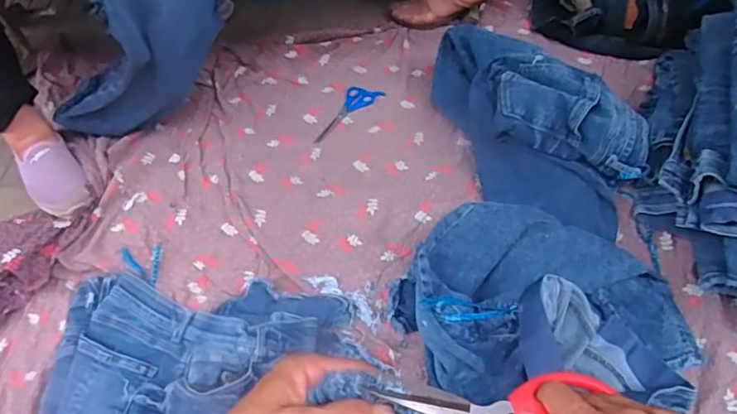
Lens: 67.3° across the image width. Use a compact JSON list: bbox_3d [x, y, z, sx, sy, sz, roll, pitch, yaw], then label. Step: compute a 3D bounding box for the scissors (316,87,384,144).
[{"bbox_3d":[-0.049,-0.180,1.026,0.159,0.006,0.059,-35,59,-20],"label":"scissors"}]

